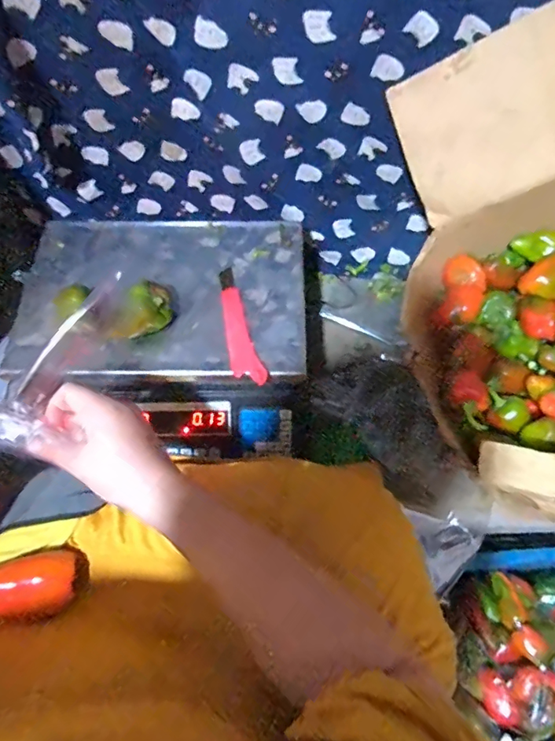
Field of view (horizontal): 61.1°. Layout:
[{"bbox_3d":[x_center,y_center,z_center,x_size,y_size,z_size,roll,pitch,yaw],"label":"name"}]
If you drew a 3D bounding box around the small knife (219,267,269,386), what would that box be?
[{"bbox_3d":[-0.049,-0.052,0.535,0.034,0.011,0.158,-16,65,-9],"label":"small knife"}]

